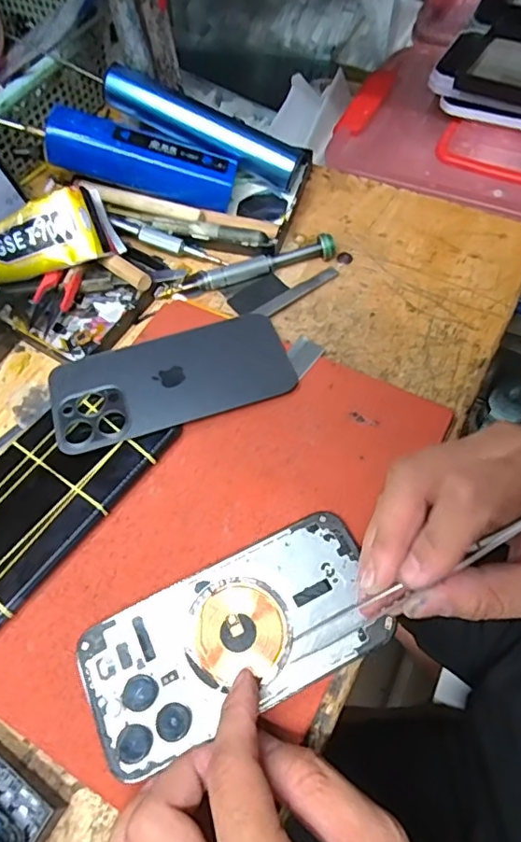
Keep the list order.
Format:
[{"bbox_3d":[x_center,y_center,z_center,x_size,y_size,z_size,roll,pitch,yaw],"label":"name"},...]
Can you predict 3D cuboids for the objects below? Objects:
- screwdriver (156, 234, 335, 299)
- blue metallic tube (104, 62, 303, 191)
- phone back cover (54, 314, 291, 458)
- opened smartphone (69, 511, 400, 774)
[{"bbox_3d":[-0.010,-0.108,0.373,0.122,0.017,0.015,-16,62,-4],"label":"screwdriver"},{"bbox_3d":[-0.042,-0.222,0.409,0.154,0.024,0.023,25,64,-2],"label":"blue metallic tube"},{"bbox_3d":[-0.054,-0.026,0.334,0.144,0.010,0.067,-19,62,-5],"label":"phone back cover"},{"bbox_3d":[-0.013,0.103,0.261,0.142,0.006,0.071,-26,63,-9],"label":"opened smartphone"}]

